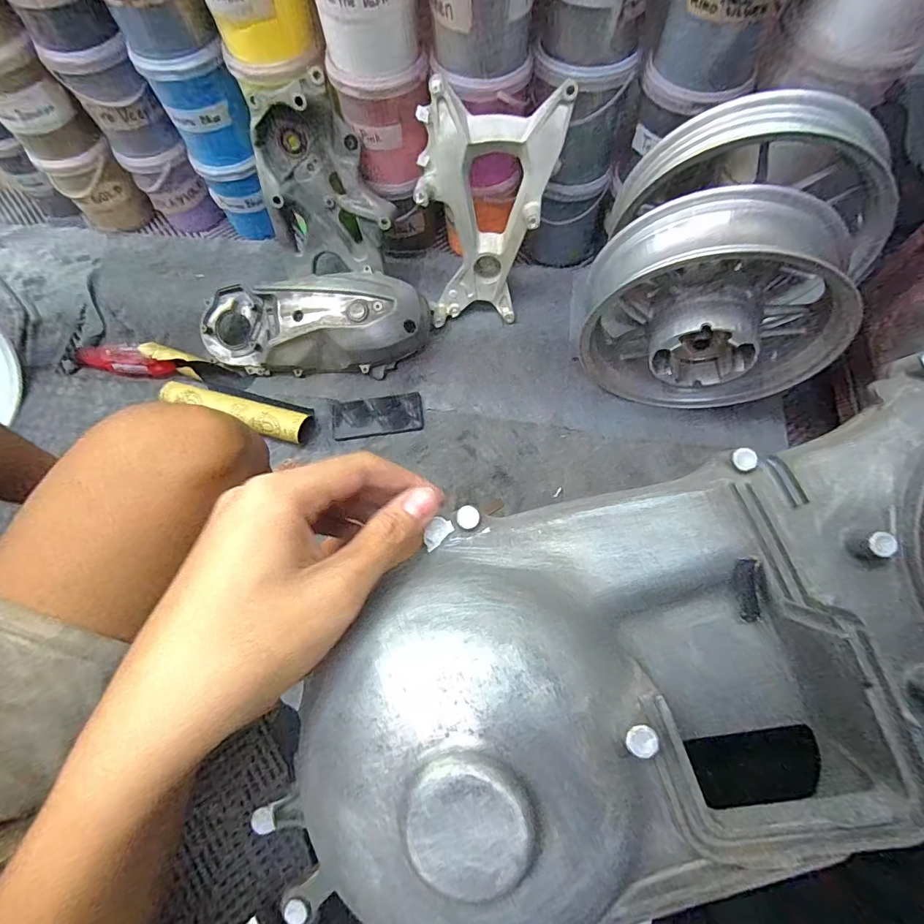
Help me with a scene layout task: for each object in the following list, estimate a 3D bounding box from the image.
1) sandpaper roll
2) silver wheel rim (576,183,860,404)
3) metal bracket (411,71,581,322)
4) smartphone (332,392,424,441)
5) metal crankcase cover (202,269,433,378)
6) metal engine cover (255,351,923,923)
[{"bbox_3d":[-0.415,-0.090,0.817,0.284,0.052,0.061,13,69,6],"label":"sandpaper roll"},{"bbox_3d":[0.377,-0.225,0.703,0.347,0.336,0.171,11,69,5],"label":"silver wheel rim"},{"bbox_3d":[0.044,-0.422,0.779,0.235,0.363,0.080,3,45,1],"label":"metal bracket"},{"bbox_3d":[-0.158,-0.085,0.841,0.167,0.008,0.079,-8,68,-3],"label":"smartphone"},{"bbox_3d":[-0.277,-0.256,0.837,0.424,0.127,0.151,2,68,1],"label":"metal crankcase cover"},{"bbox_3d":[0.117,0.067,0.199,0.408,0.065,0.163,-21,70,-8],"label":"metal engine cover"}]

